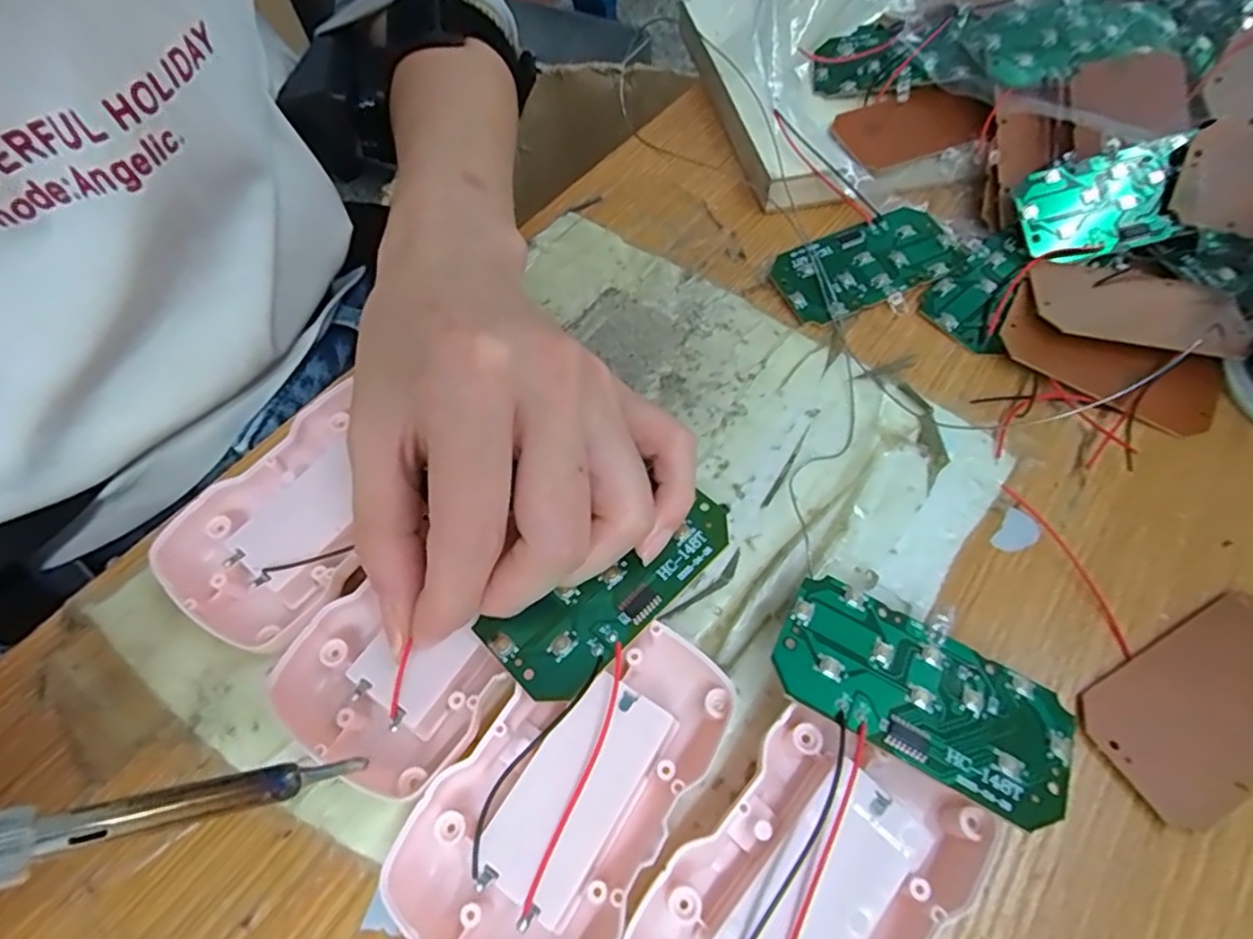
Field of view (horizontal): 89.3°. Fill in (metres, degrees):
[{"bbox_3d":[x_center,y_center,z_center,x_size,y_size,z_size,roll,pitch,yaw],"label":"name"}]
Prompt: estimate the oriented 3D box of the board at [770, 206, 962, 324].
[{"bbox_3d":[0.097,-0.083,0.256,0.073,0.008,0.037,-22,62,-10],"label":"board"}]

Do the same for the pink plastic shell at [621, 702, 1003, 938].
[{"bbox_3d":[0.042,0.099,0.149,0.053,0.018,0.082,39,69,20],"label":"pink plastic shell"}]

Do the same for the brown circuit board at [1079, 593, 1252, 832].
[{"bbox_3d":[0.162,0.063,0.174,0.073,0.005,0.037,-26,63,-12],"label":"brown circuit board"}]

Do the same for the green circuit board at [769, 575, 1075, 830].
[{"bbox_3d":[0.075,0.057,0.162,0.073,0.004,0.036,28,57,13],"label":"green circuit board"}]

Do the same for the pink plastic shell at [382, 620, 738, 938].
[{"bbox_3d":[-0.012,0.081,0.158,0.052,0.023,0.088,36,68,19],"label":"pink plastic shell"}]

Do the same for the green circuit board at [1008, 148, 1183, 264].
[{"bbox_3d":[0.181,-0.101,0.245,0.054,0.007,0.038,-8,90,5],"label":"green circuit board"}]

